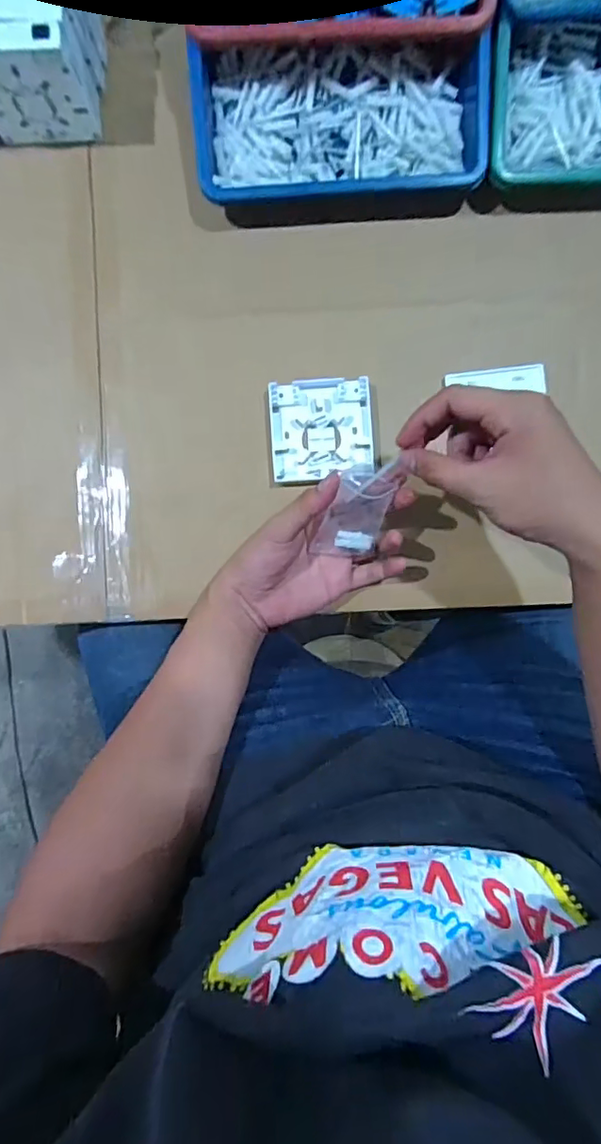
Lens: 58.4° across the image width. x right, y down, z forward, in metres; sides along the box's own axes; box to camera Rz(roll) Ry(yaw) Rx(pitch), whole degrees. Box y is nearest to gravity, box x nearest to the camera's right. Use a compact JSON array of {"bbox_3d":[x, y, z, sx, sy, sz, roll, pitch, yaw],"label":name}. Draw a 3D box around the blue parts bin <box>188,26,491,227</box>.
[{"bbox_3d":[0.031,-0.367,0.452,0.233,0.049,0.123,-3,90,0],"label":"blue parts bin"}]

